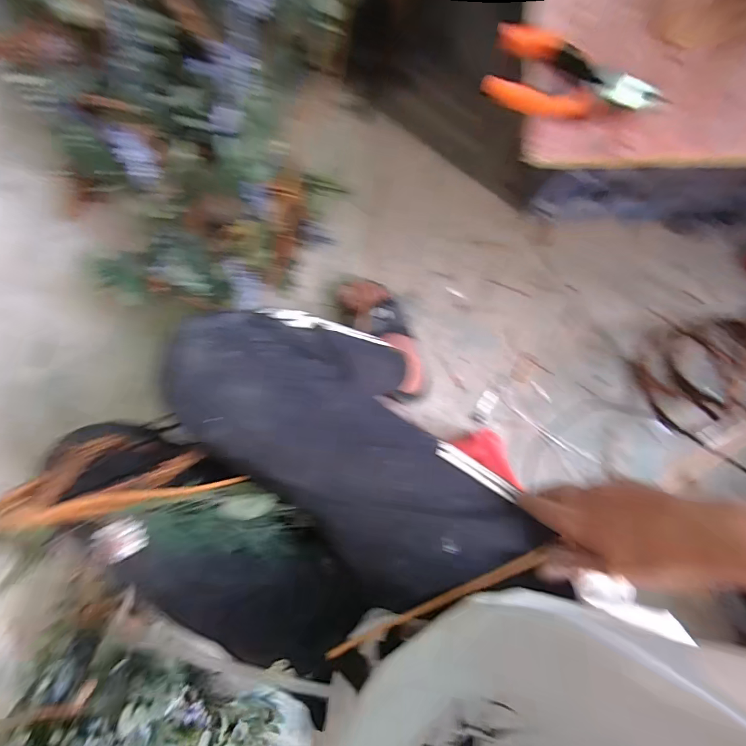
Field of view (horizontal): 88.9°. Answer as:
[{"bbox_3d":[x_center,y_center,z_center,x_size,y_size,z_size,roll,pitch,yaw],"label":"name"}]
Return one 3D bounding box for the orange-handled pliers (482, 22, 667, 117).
[{"bbox_3d":[0.180,-0.262,0.345,0.152,0.016,0.065,18,93,0],"label":"orange-handled pliers"}]

